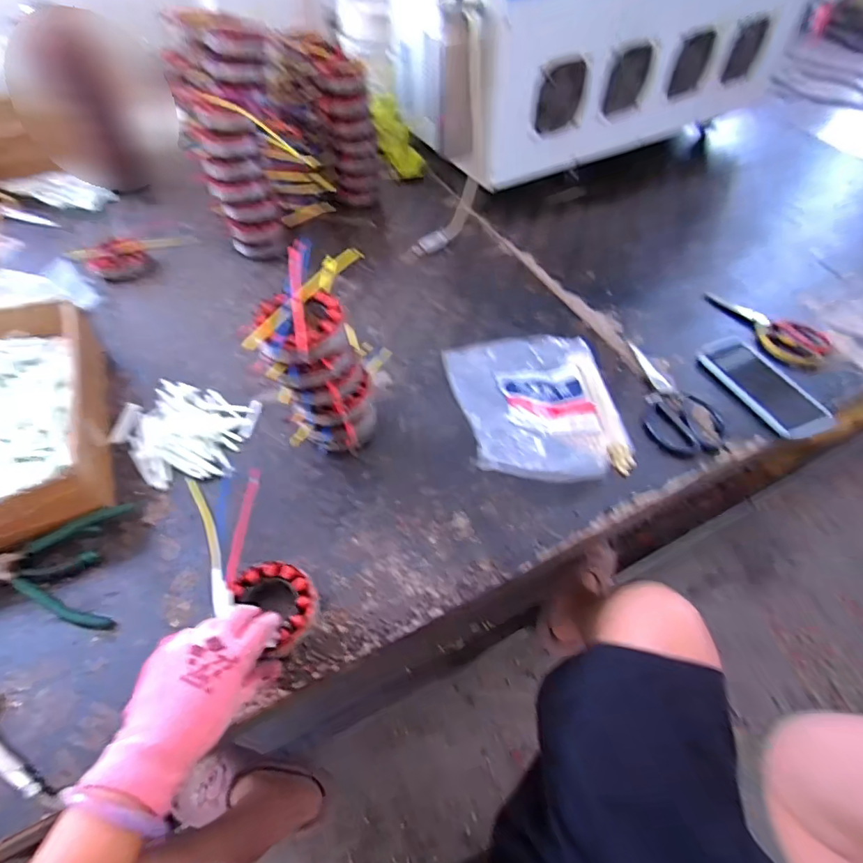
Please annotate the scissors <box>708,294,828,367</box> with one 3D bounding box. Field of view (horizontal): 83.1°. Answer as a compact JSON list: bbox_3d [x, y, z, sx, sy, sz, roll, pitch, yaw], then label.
[{"bbox_3d":[0.502,-0.155,0.739,0.181,0.008,0.086,33,59,20],"label":"scissors"}]

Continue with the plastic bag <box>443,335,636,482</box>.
[{"bbox_3d":[0.133,-0.048,0.621,0.205,0.058,0.253,-3,54,-4],"label":"plastic bag"}]

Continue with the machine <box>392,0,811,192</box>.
[{"bbox_3d":[0.335,-0.809,0.953,0.815,0.374,0.374,-22,56,-16],"label":"machine"}]

